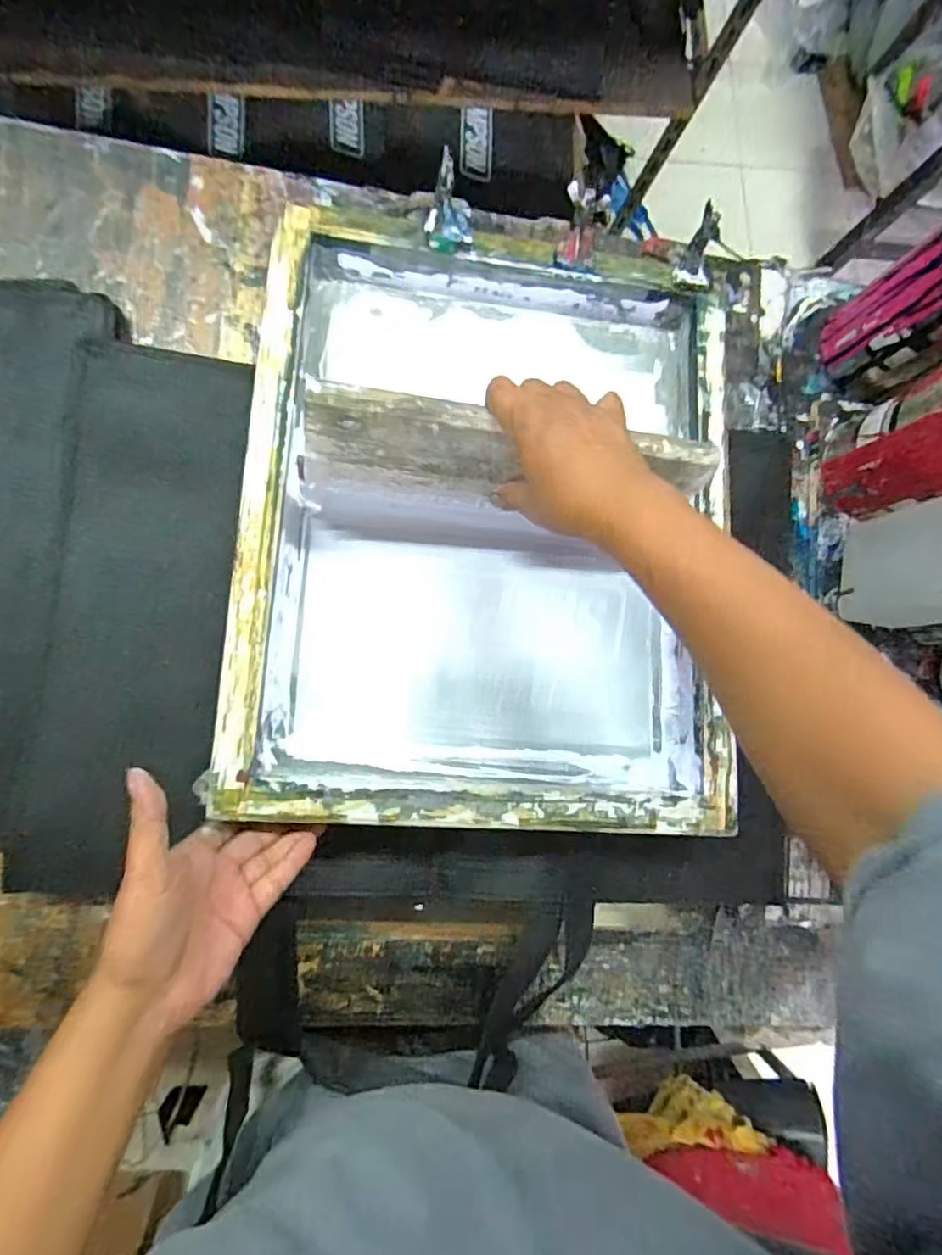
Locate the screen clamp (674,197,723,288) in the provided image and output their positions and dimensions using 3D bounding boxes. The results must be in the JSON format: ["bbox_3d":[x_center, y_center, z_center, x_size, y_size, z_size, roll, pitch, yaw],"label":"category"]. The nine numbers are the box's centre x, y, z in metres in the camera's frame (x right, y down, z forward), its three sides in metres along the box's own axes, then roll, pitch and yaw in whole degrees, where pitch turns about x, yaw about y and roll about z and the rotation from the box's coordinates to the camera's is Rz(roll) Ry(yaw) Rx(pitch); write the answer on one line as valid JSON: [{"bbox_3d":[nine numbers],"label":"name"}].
[{"bbox_3d":[0.208,-0.345,0.546,0.030,0.019,0.062,11,120,-7],"label":"screen clamp"}]

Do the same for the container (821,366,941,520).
[{"bbox_3d":[0.406,-0.165,0.541,0.109,0.156,0.095,-19,88,-9],"label":"container"}]

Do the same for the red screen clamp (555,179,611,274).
[{"bbox_3d":[0.098,-0.350,0.529,0.039,0.040,0.054,4,84,-8],"label":"red screen clamp"}]

